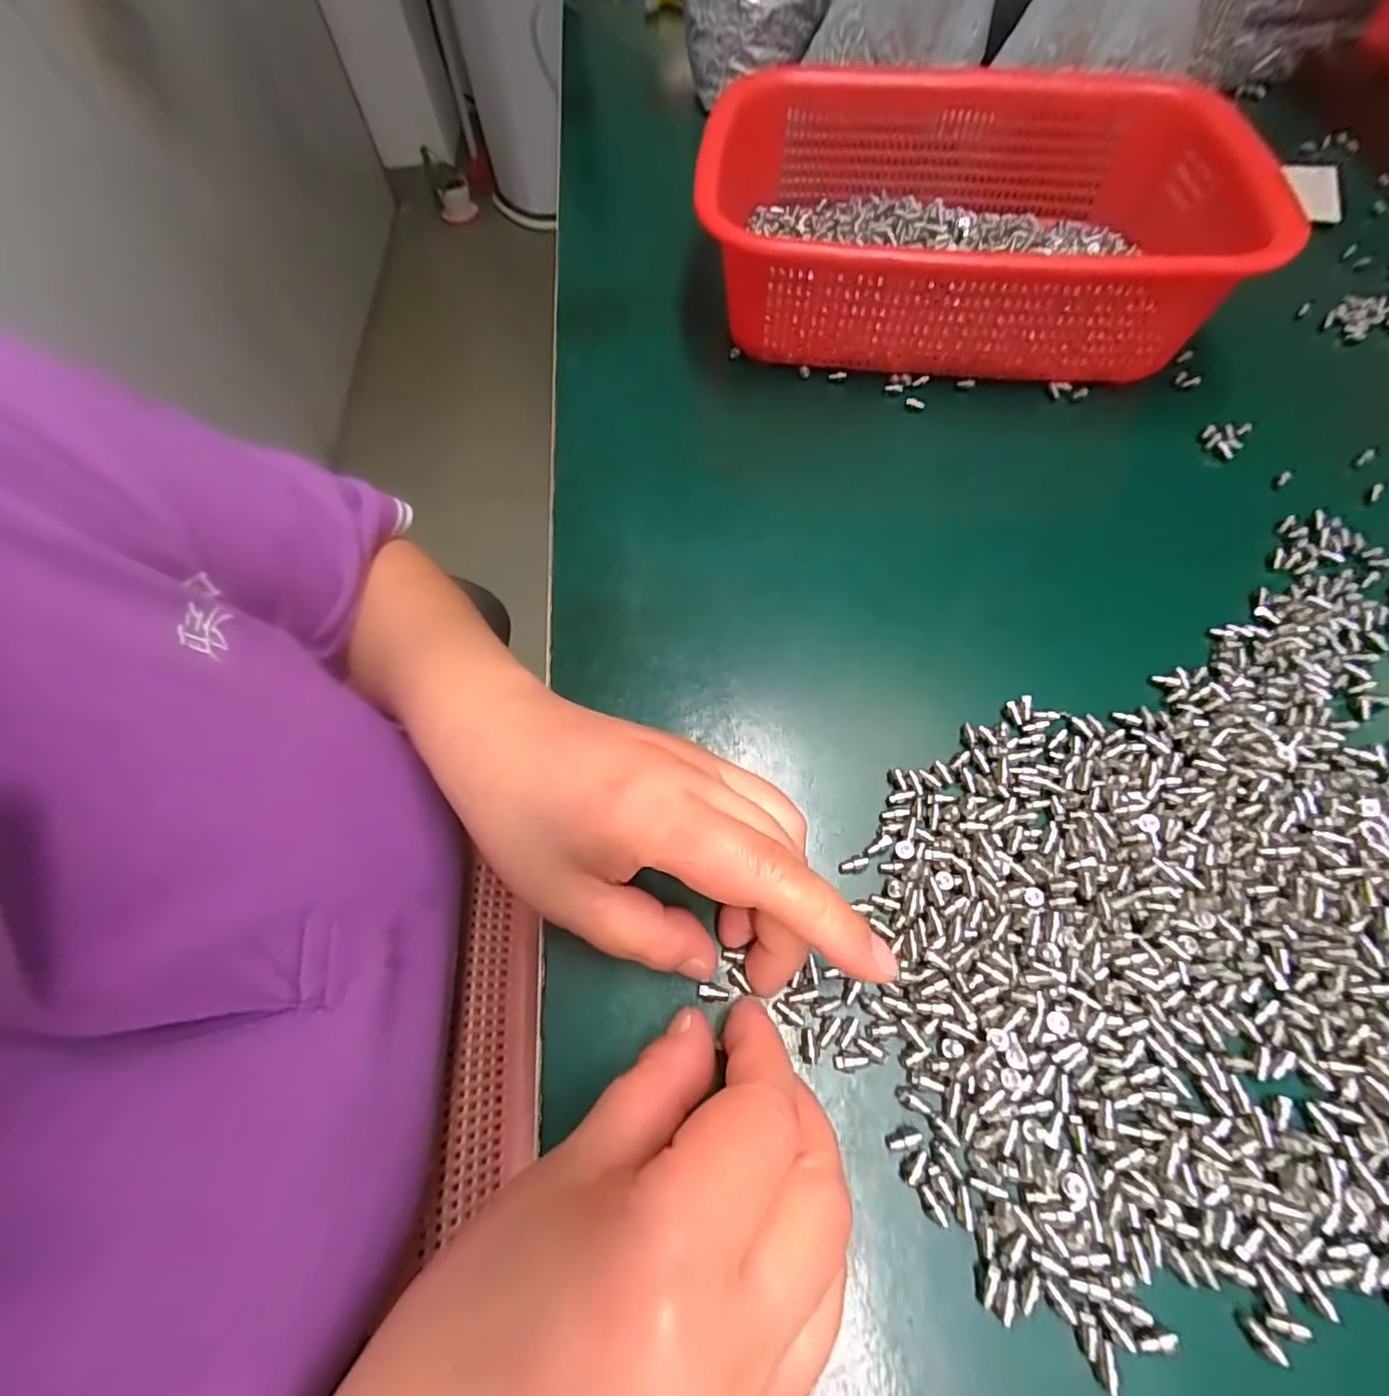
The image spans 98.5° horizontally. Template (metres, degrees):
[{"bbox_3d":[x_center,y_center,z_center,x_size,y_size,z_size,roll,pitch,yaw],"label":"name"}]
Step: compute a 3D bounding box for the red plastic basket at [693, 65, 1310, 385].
[{"bbox_3d":[0.151,-0.273,0.353,0.277,0.083,0.219,9,64,7],"label":"red plastic basket"}]

